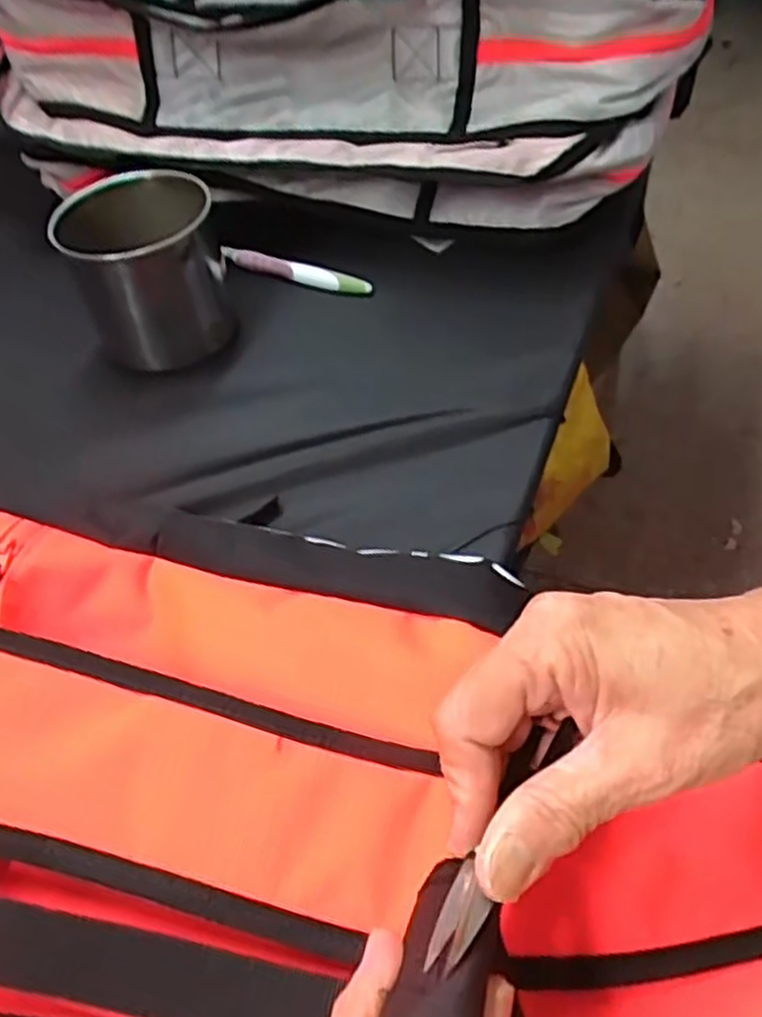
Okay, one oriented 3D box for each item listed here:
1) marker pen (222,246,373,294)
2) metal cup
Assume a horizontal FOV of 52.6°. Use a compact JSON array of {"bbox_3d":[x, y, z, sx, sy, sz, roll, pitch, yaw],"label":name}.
[{"bbox_3d":[-0.066,-0.181,0.579,0.128,0.011,0.009,17,54,19],"label":"marker pen"},{"bbox_3d":[-0.158,-0.168,0.525,0.101,0.099,0.104,-3,50,4],"label":"metal cup"}]

